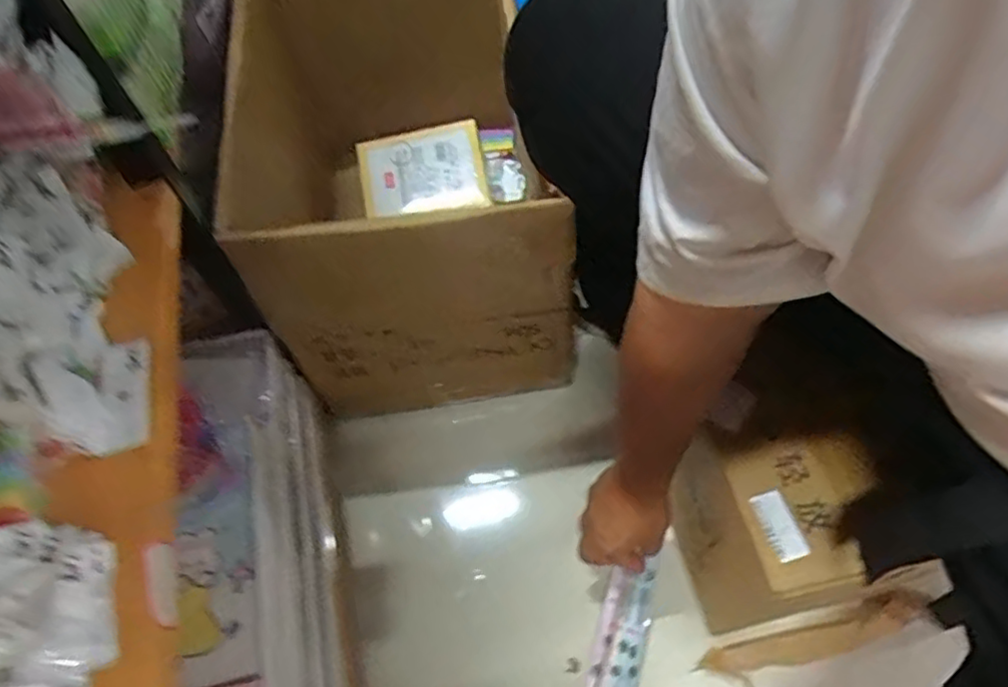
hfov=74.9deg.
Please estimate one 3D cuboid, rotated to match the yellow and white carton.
[{"bbox_3d":[-0.118,-0.254,0.981,0.185,0.125,0.023,-16,18,-16],"label":"yellow and white carton"}]

